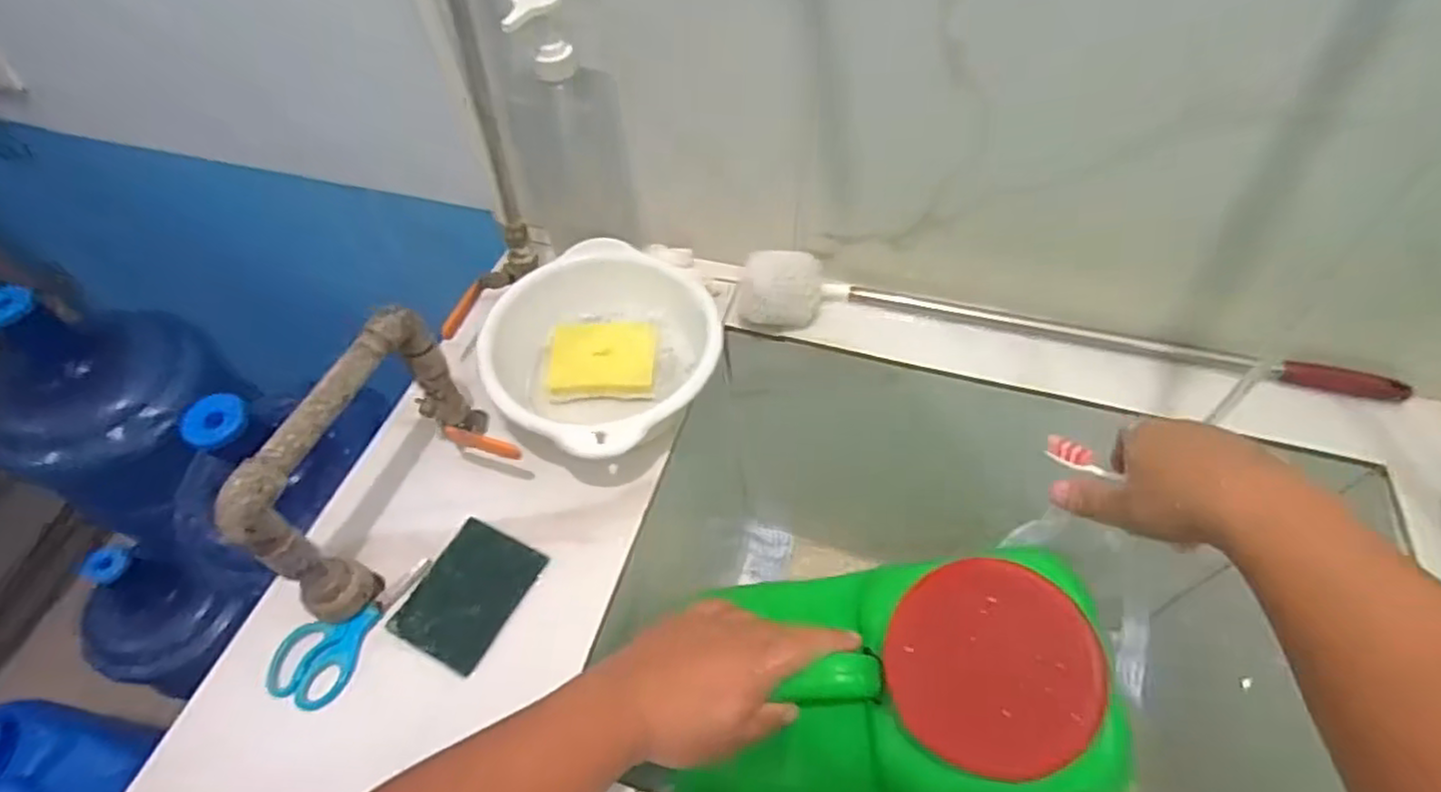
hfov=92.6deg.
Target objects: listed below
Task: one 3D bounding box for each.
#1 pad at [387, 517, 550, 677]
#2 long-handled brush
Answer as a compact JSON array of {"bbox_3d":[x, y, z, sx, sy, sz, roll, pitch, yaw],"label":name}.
[{"bbox_3d":[-0.196,0.151,0.536,0.079,0.004,0.102,22,58,17],"label":"pad"},{"bbox_3d":[0.311,-0.071,0.636,0.590,0.070,0.078,8,56,8],"label":"long-handled brush"}]

